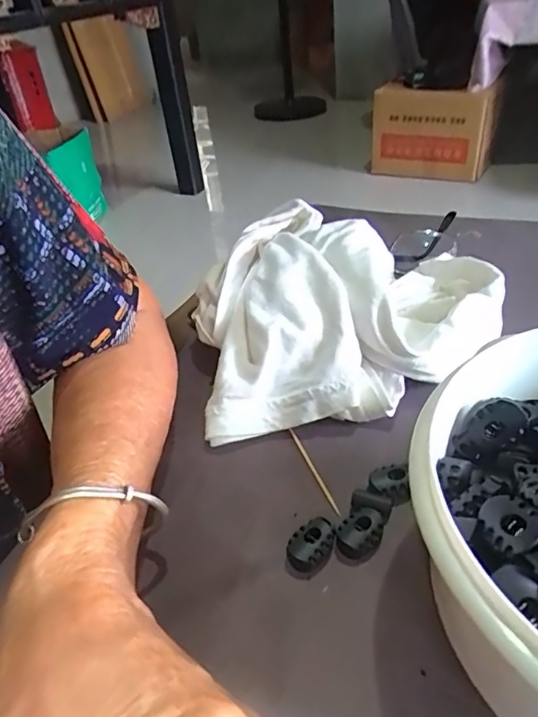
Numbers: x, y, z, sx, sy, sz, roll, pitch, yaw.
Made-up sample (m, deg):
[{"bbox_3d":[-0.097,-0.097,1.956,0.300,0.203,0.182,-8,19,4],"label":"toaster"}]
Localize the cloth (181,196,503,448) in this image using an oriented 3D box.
[{"bbox_3d":[0.048,-0.035,0.321,0.189,0.072,0.142,-11,37,-5],"label":"cloth"}]

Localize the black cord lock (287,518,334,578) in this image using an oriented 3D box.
[{"bbox_3d":[0.018,0.082,0.225,0.018,0.011,0.022,25,48,36],"label":"black cord lock"}]

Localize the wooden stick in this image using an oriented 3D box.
[{"bbox_3d":[0.023,0.057,0.263,0.004,0.004,0.060,-18,38,-13],"label":"wooden stick"}]

